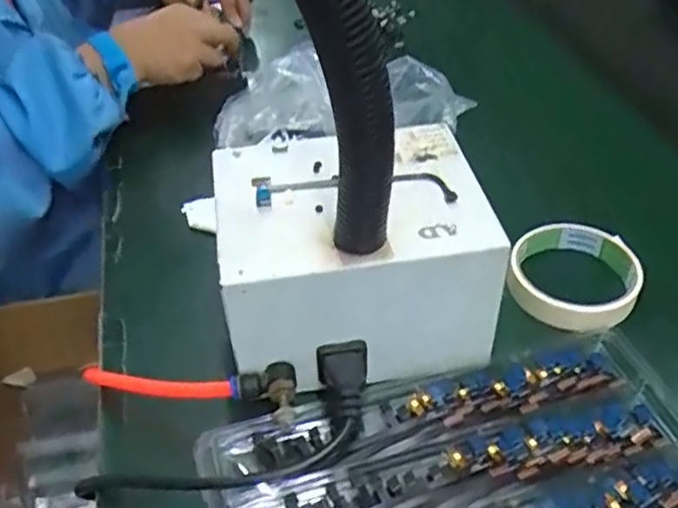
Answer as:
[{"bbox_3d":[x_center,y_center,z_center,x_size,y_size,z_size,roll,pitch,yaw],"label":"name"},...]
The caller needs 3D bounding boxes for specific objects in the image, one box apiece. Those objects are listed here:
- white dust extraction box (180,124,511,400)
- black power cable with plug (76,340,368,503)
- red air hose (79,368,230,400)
[{"bbox_3d":[0.005,0.000,0.422,0.164,0.097,0.128,-6,44,-2],"label":"white dust extraction box"},{"bbox_3d":[-0.055,0.104,0.363,0.170,0.033,0.053,-20,47,-16],"label":"black power cable with plug"},{"bbox_3d":[-0.115,0.078,0.404,0.111,0.015,0.014,1,43,25],"label":"red air hose"}]

